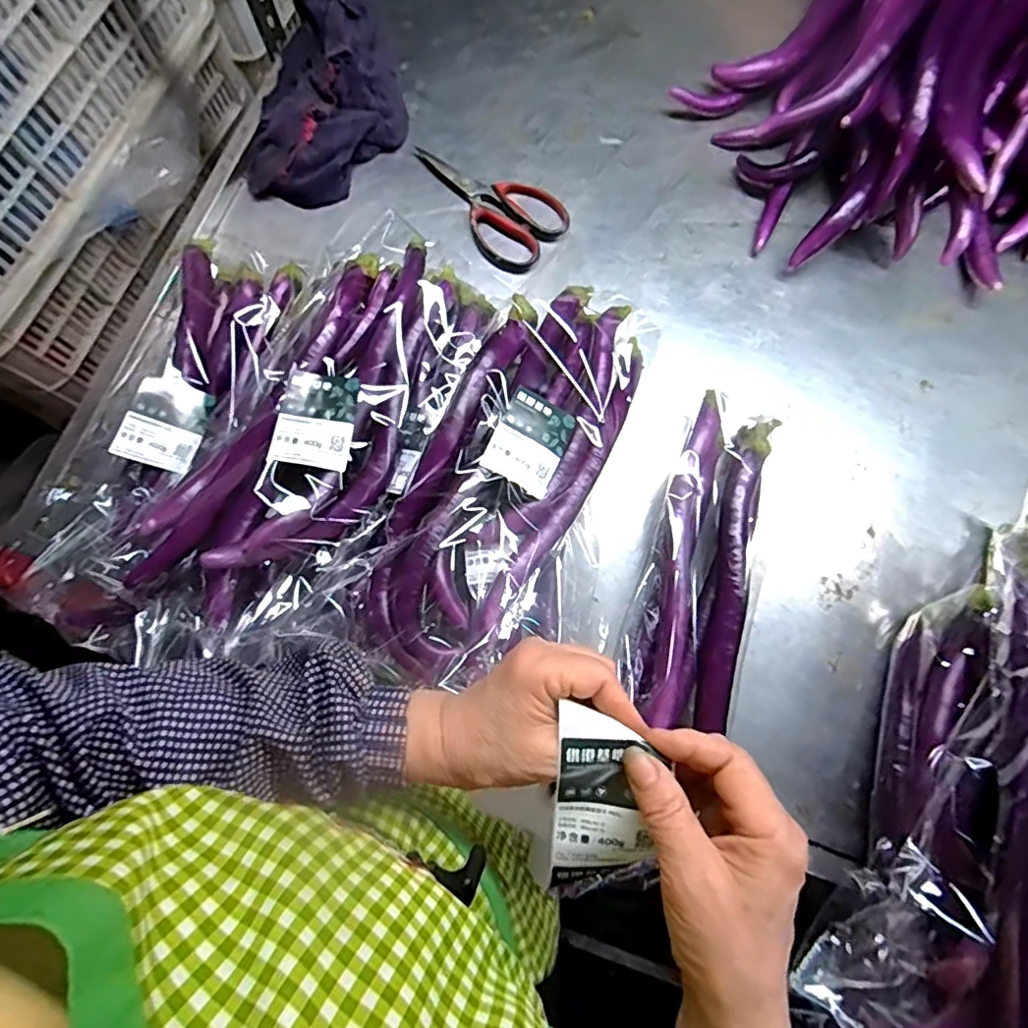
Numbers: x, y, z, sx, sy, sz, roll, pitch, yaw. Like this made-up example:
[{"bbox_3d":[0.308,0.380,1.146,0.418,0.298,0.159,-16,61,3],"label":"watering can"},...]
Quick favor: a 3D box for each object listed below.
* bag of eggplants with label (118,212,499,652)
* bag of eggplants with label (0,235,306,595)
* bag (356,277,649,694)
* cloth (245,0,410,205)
[{"bbox_3d":[-0.158,-0.073,0.473,0.163,0.056,0.394,26,79,6],"label":"bag of eggplants with label"},{"bbox_3d":[-0.330,-0.092,0.519,0.174,0.068,0.384,24,78,7],"label":"bag of eggplants with label"},{"bbox_3d":[0.000,-0.043,0.490,0.142,0.103,0.378,24,79,6],"label":"bag"},{"bbox_3d":[-0.198,-0.464,0.614,0.154,0.054,0.259,8,77,3],"label":"cloth"}]

